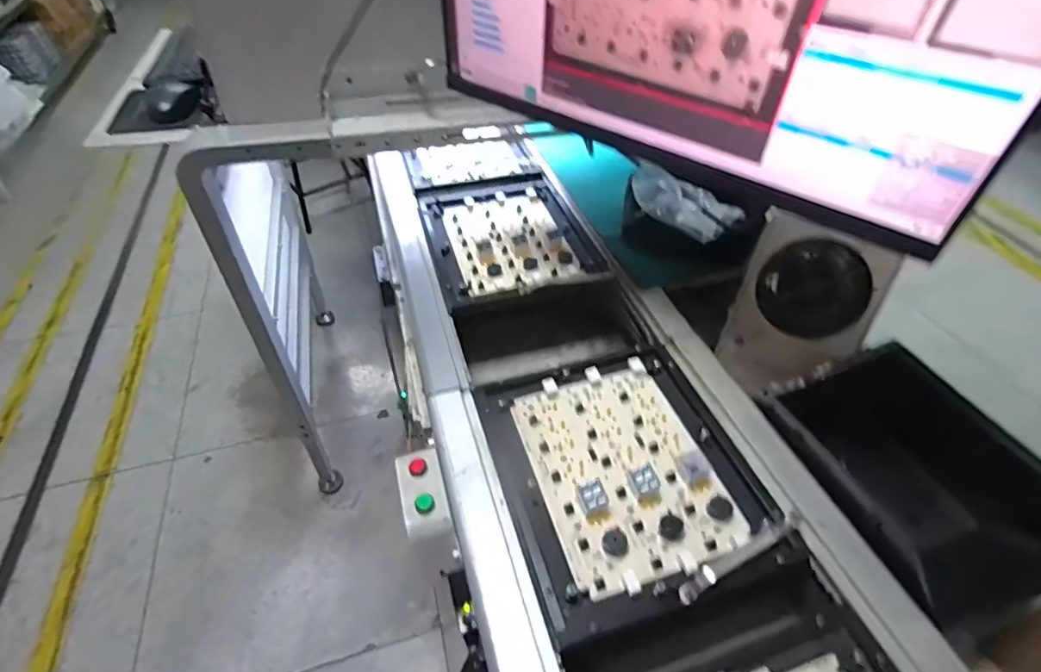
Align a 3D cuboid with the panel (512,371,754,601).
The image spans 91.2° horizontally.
[{"bbox_3d":[0.097,0.125,0.501,0.158,0.028,0.211,-15,46,-10],"label":"panel"}]

